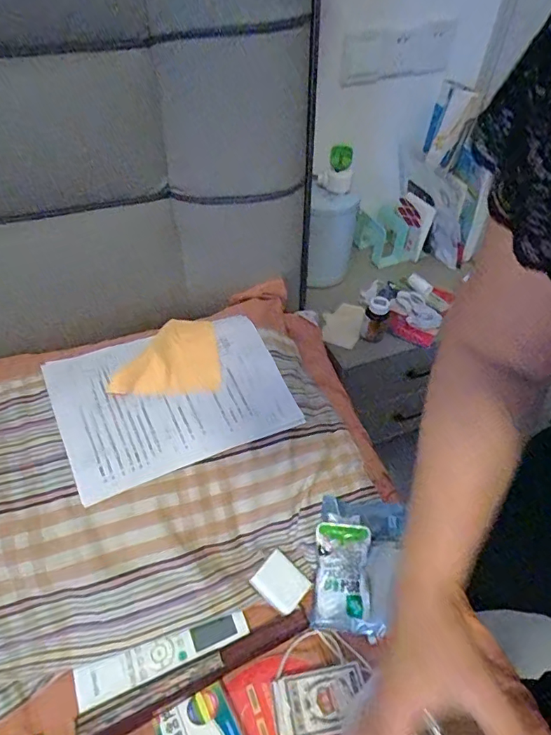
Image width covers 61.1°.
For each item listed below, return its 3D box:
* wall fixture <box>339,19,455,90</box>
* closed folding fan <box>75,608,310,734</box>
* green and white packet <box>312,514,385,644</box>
[{"bbox_3d":[0.237,-0.617,0.916,0.283,0.091,0.016,-22,51,-22],"label":"wall fixture"},{"bbox_3d":[-0.084,0.343,0.522,0.260,0.035,0.034,-16,50,-20],"label":"closed folding fan"},{"bbox_3d":[0.085,0.254,0.579,0.070,0.027,0.127,-3,57,14],"label":"green and white packet"}]

